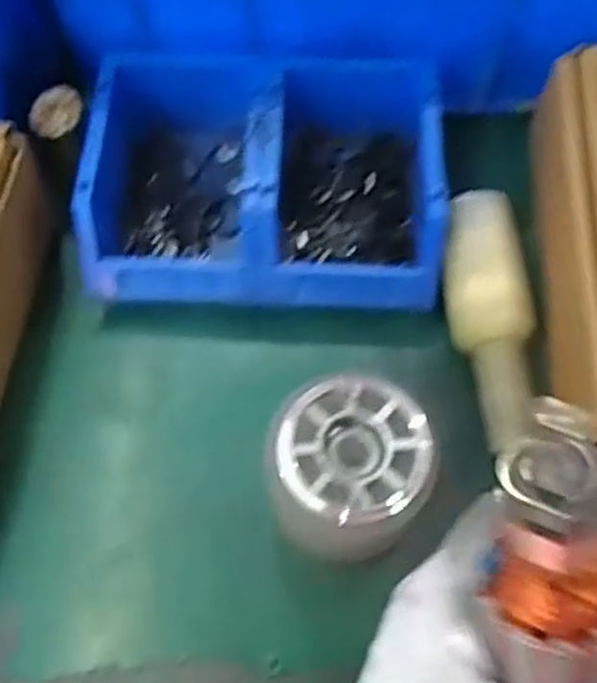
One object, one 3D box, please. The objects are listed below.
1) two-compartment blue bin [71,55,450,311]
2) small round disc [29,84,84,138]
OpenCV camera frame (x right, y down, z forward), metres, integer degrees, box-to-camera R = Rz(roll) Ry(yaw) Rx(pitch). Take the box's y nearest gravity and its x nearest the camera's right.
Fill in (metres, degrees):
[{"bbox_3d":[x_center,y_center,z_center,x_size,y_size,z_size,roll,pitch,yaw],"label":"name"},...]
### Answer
[{"bbox_3d":[-0.020,-0.104,0.495,0.215,0.074,0.170,3,65,1],"label":"two-compartment blue bin"},{"bbox_3d":[-0.154,-0.145,0.485,0.028,0.004,0.036,39,78,-2],"label":"small round disc"}]

